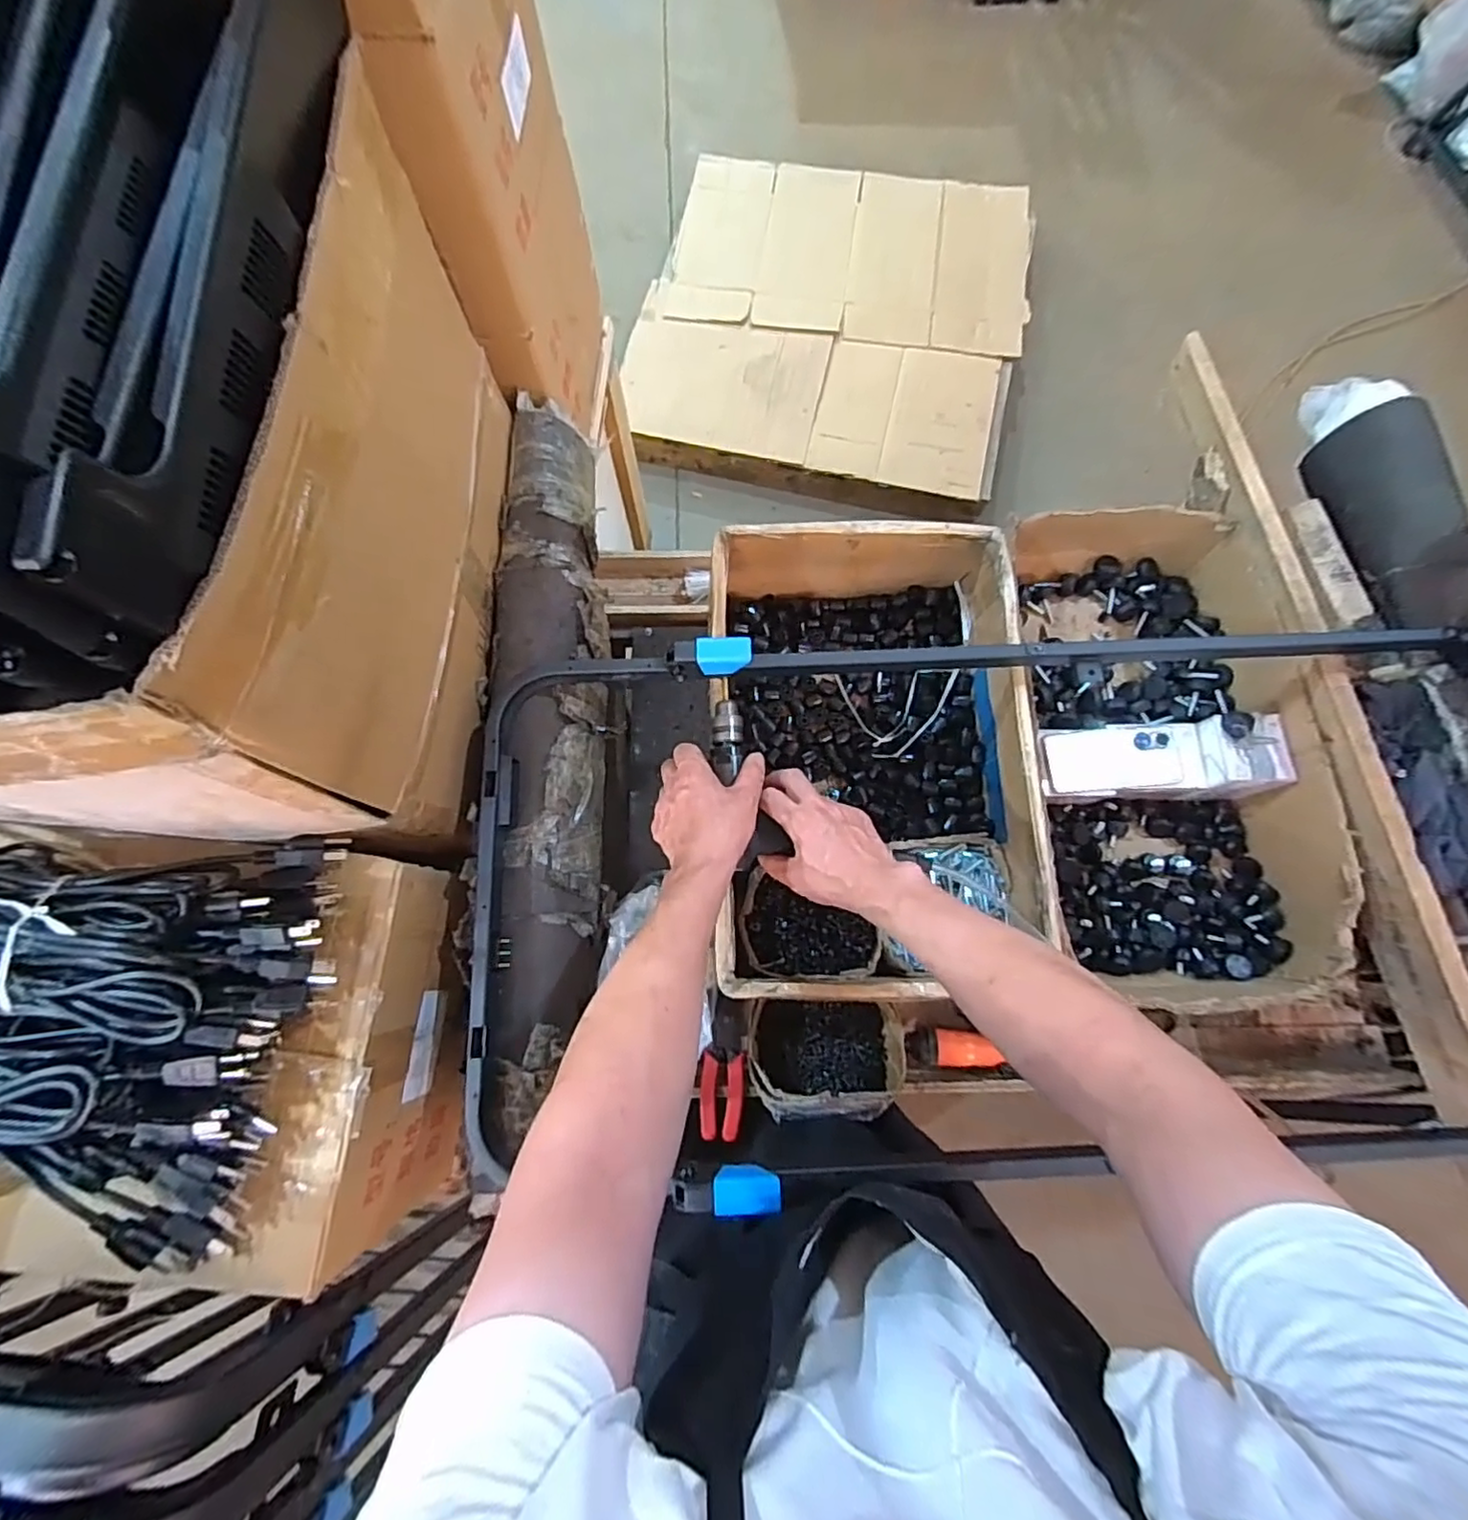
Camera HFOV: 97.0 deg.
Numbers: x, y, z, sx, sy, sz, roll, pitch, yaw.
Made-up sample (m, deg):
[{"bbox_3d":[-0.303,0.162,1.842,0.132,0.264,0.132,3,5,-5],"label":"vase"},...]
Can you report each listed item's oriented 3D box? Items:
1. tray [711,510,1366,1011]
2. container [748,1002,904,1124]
[{"bbox_3d":[0.332,-0.021,0.785,0.683,0.180,0.582,-2,76,0],"label":"tray"},{"bbox_3d":[0.103,0.346,0.744,0.170,0.066,0.136,1,76,0],"label":"container"}]

